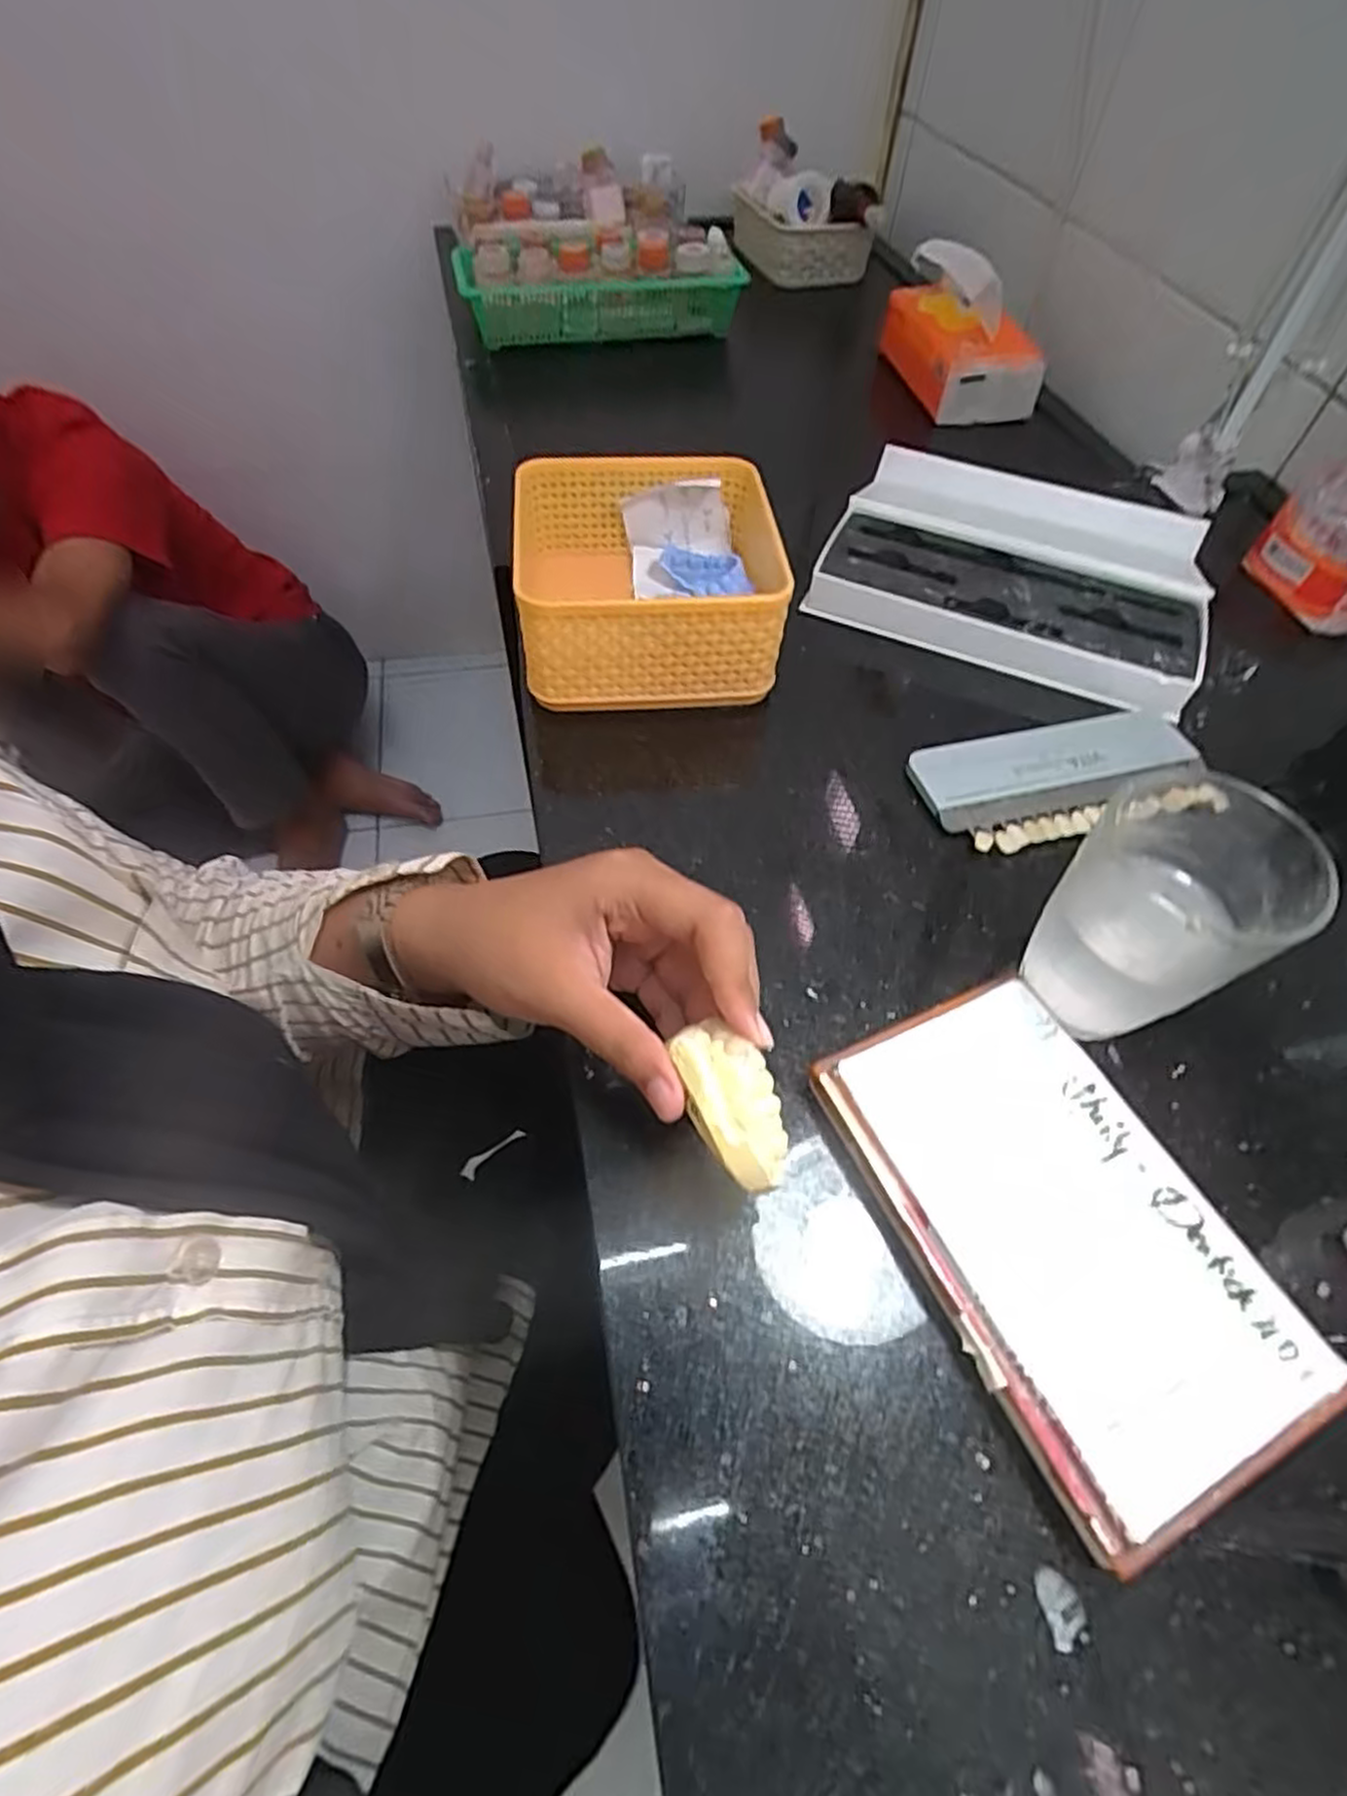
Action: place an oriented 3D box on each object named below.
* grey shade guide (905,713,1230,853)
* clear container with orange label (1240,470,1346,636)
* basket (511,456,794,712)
[{"bbox_3d":[0.193,-0.059,0.372,0.148,0.014,0.067,-11,56,-10],"label":"grey shade guide"},{"bbox_3d":[0.422,-0.222,0.481,0.088,0.059,0.075,35,61,21],"label":"clear container with orange label"},{"bbox_3d":[-0.013,-0.169,0.405,0.135,0.066,0.130,-4,55,-5],"label":"basket"}]

